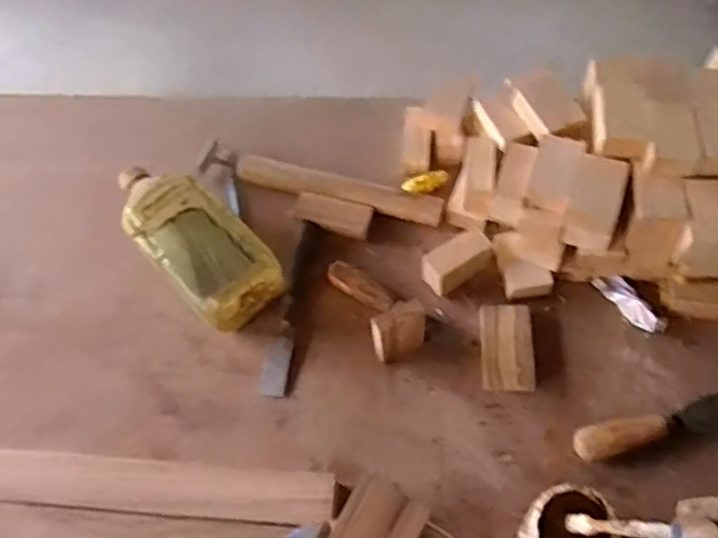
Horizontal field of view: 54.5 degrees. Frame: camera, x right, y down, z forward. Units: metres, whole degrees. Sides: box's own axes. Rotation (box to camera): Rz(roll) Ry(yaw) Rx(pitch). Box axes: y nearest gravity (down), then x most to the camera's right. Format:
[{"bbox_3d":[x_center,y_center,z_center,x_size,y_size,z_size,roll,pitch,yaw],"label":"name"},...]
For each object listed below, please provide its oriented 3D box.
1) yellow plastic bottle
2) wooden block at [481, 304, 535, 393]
[{"bbox_3d":[-0.171,-0.031,0.710,0.088,0.076,0.201,-40,67,-16],"label":"yellow plastic bottle"},{"bbox_3d":[0.141,0.076,0.667,0.048,0.016,0.085,1,63,4],"label":"wooden block"}]

